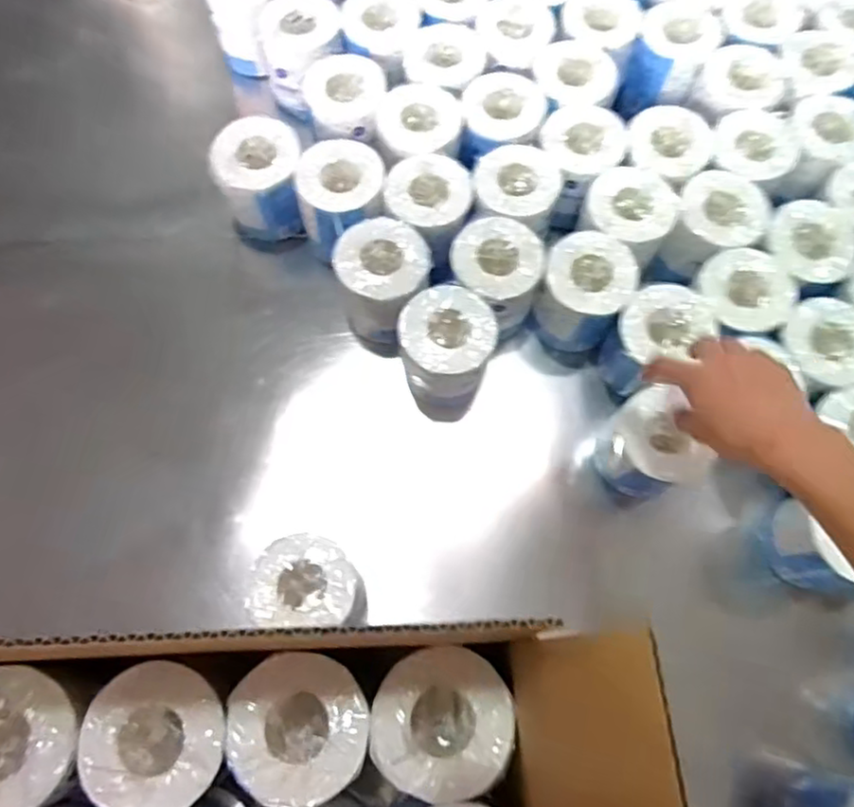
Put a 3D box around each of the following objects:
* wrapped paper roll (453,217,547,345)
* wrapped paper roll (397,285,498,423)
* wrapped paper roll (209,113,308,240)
[{"bbox_3d":[0.077,-0.138,0.752,0.095,0.127,0.101,1,71,-2],"label":"wrapped paper roll"},{"bbox_3d":[0.020,-0.054,0.731,0.099,0.124,0.103,22,72,5],"label":"wrapped paper roll"},{"bbox_3d":[-0.197,-0.265,0.791,0.100,0.098,0.102,-6,72,-4],"label":"wrapped paper roll"}]

